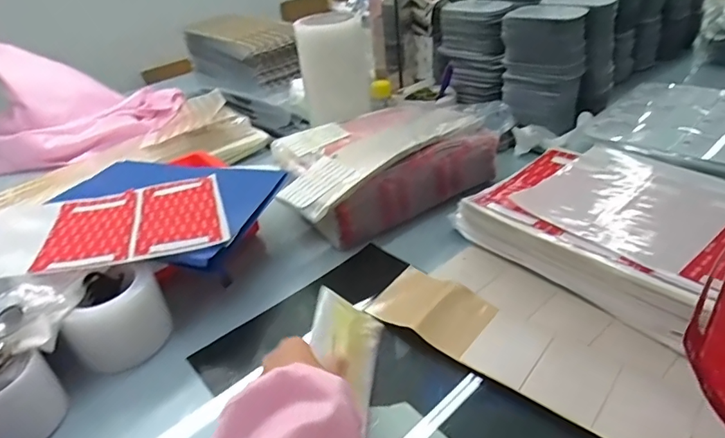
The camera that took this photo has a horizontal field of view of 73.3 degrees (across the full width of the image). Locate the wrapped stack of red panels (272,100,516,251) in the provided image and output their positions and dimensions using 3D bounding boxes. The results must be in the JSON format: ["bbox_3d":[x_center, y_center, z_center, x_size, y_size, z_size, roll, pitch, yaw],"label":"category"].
[{"bbox_3d":[0.039,-0.102,0.794,0.388,0.099,0.218,-24,37,-25],"label":"wrapped stack of red panels"}]

